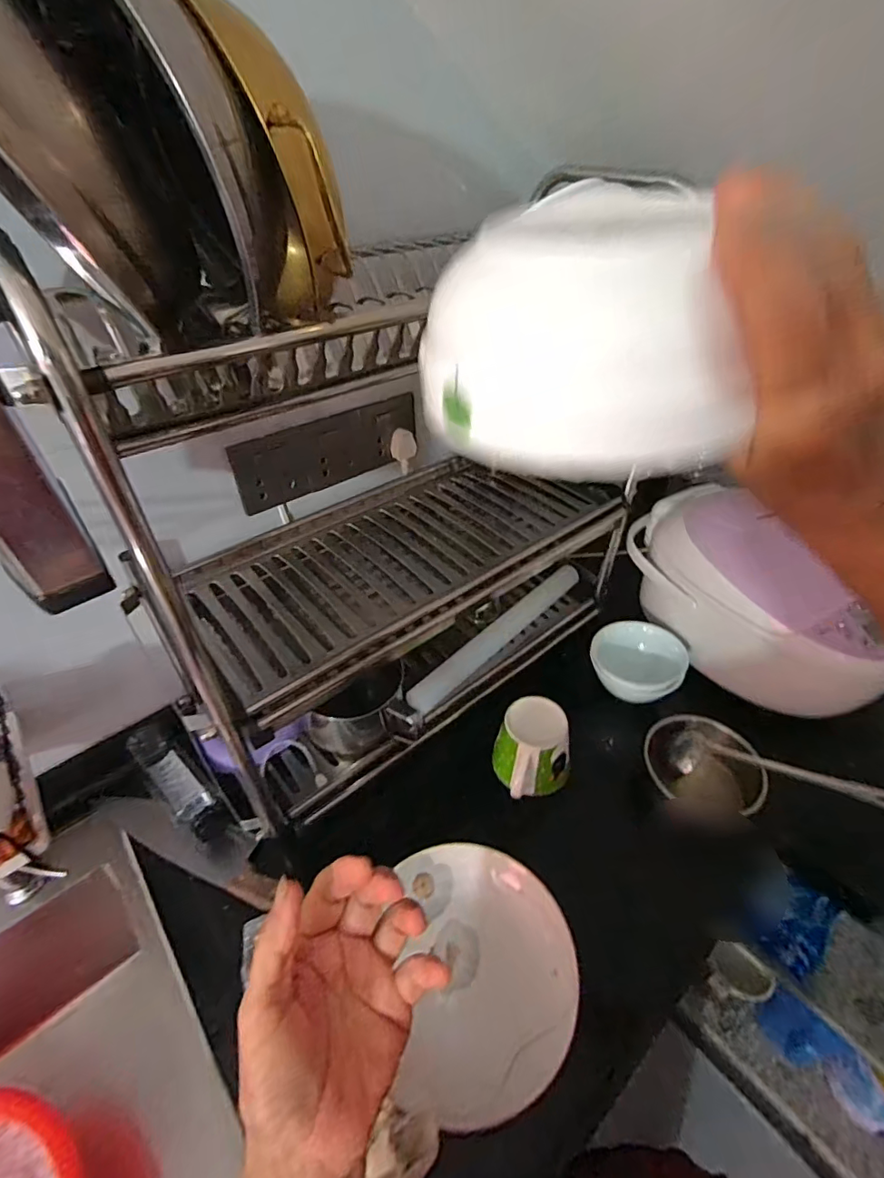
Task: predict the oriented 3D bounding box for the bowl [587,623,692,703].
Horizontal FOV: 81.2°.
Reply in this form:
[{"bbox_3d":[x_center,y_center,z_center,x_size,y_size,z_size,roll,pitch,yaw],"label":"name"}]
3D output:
[{"bbox_3d":[0.262,0.096,0.684,0.116,0.048,0.109,-12,41,-12],"label":"bowl"}]

